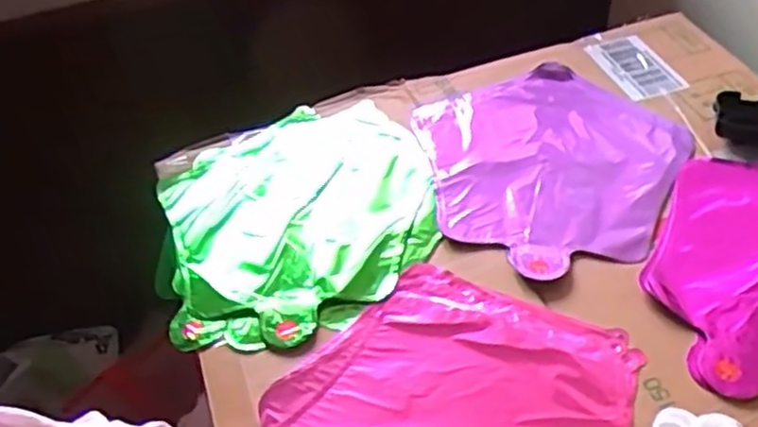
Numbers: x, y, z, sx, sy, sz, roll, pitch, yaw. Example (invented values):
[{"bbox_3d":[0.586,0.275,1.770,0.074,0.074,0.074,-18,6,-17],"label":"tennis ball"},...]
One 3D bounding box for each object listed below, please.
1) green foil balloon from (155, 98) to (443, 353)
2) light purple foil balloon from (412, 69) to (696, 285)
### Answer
[{"bbox_3d":[-0.071,-0.004,0.630,0.225,0.031,0.256,-8,47,-2],"label":"green foil balloon"},{"bbox_3d":[0.152,-0.050,0.644,0.221,0.006,0.236,-3,47,3],"label":"light purple foil balloon"}]

